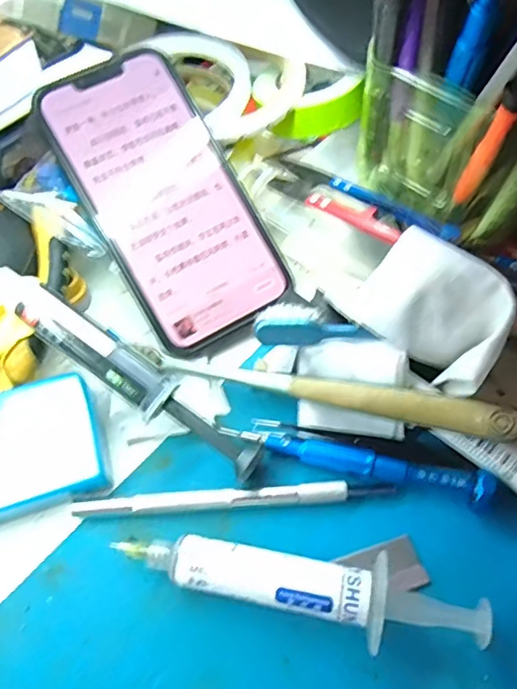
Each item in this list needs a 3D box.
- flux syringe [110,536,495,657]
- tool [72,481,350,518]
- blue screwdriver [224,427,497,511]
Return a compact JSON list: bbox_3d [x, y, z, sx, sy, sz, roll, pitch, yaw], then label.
[{"bbox_3d":[0.014,0.090,0.198,0.133,0.020,0.027,8,58,6],"label":"flux syringe"},{"bbox_3d":[-0.019,0.063,0.220,0.110,0.004,0.008,-3,57,-1],"label":"tool"},{"bbox_3d":[0.040,0.046,0.224,0.108,0.010,0.012,14,59,9],"label":"blue screwdriver"}]

